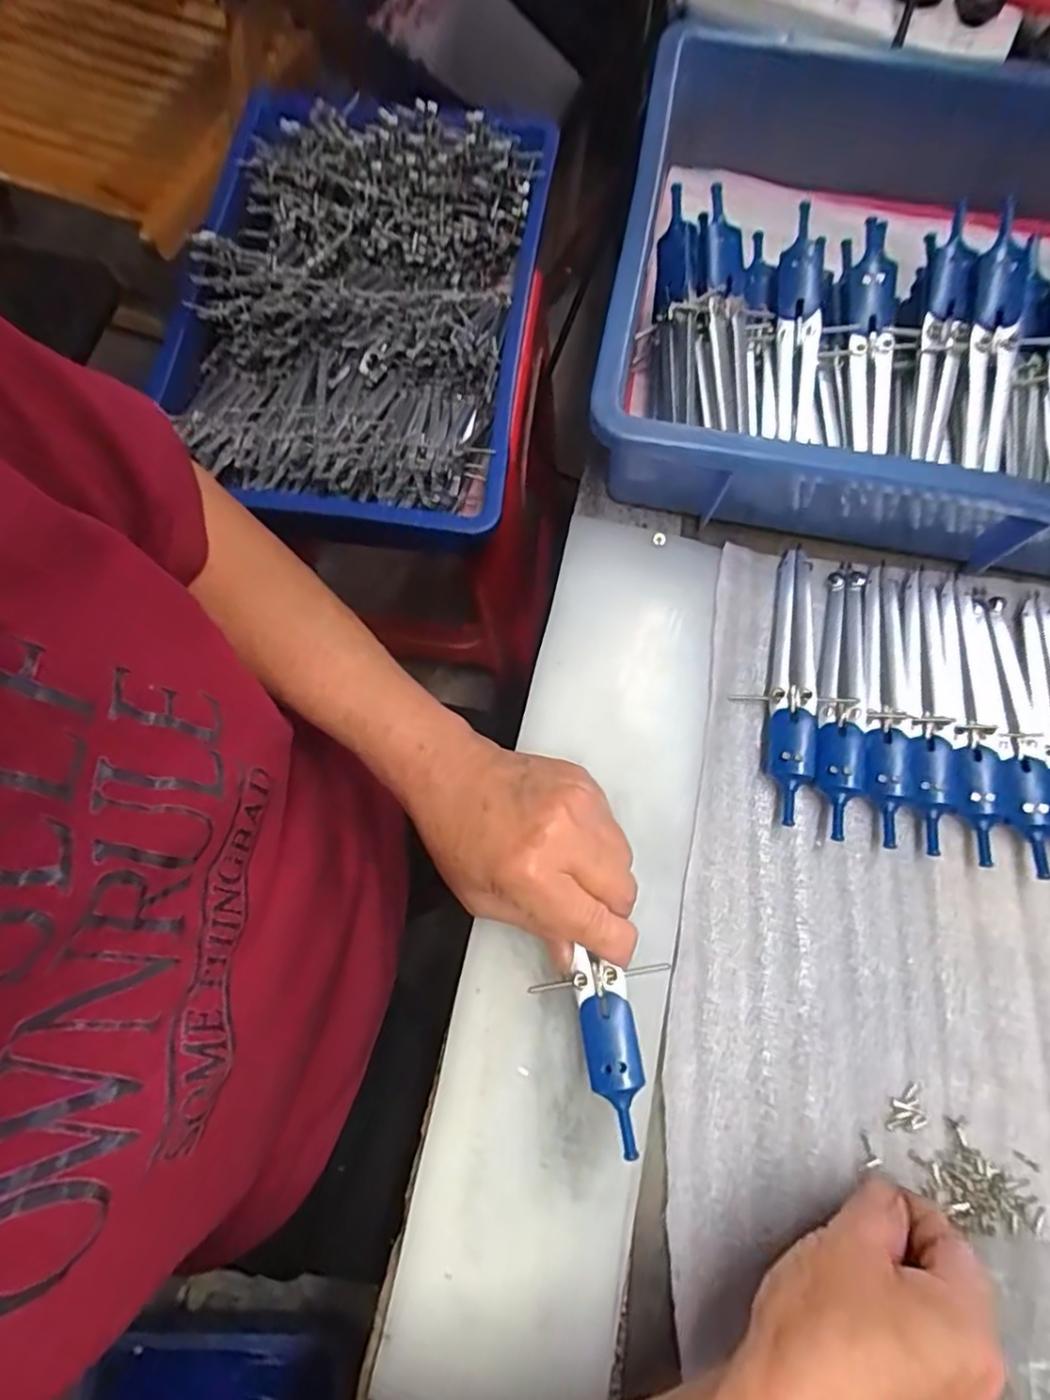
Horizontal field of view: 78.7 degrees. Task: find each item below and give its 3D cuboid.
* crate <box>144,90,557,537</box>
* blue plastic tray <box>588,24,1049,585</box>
[{"bbox_3d":[-0.141,-0.302,0.528,0.276,0.094,0.352,7,74,1],"label":"crate"},{"bbox_3d":[0.258,-0.215,0.349,0.409,0.081,0.303,11,74,2],"label":"blue plastic tray"}]

